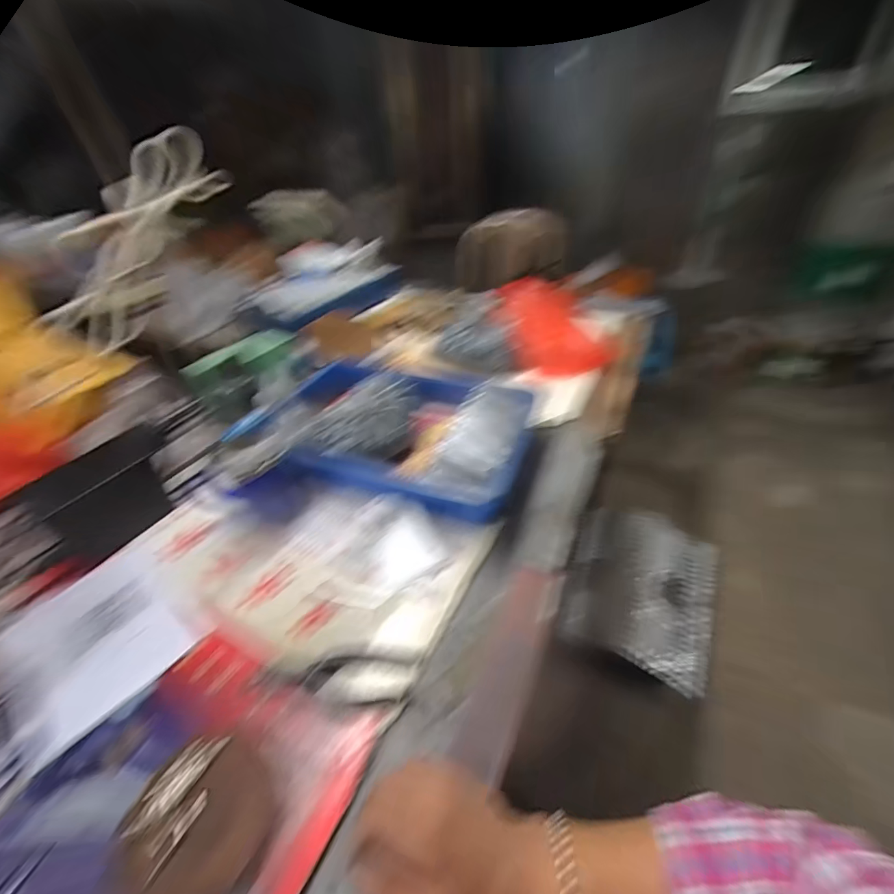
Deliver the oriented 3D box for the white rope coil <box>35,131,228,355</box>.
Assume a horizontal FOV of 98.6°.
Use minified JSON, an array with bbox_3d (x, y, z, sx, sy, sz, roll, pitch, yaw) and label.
[{"bbox_3d":[-0.421,-0.296,0.531,0.105,0.108,0.354,7,73,14],"label":"white rope coil"}]

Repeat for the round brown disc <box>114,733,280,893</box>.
[{"bbox_3d":[-0.197,0.301,0.311,0.113,0.015,0.107,-3,40,3],"label":"round brown disc"}]

